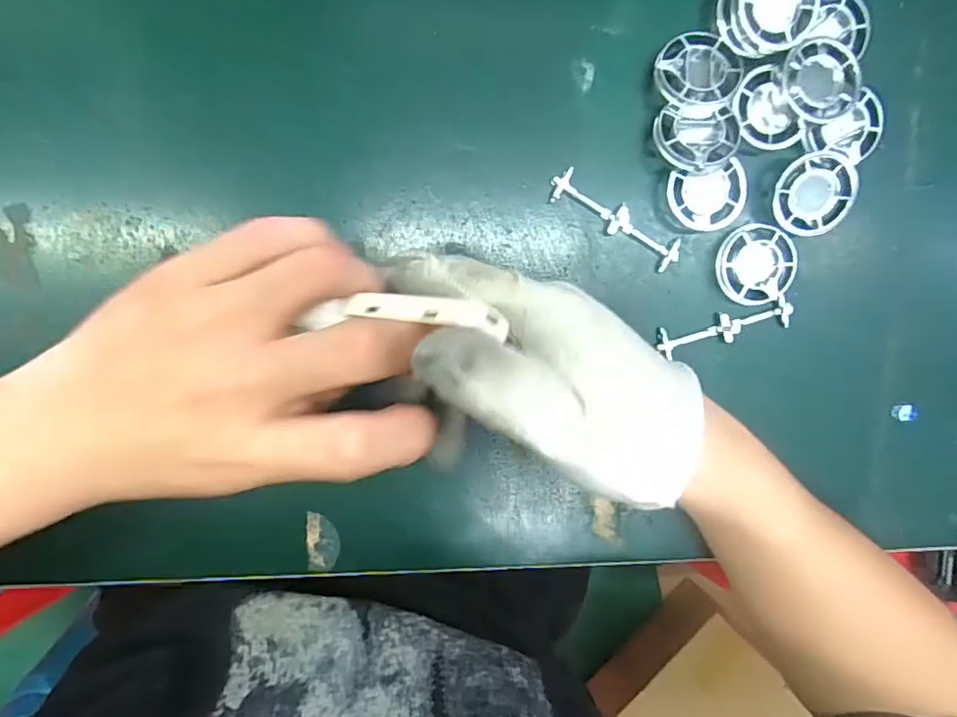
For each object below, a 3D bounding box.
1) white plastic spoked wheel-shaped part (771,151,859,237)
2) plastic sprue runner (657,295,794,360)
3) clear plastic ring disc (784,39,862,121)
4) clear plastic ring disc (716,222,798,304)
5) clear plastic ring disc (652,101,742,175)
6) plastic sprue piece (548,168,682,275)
[{"bbox_3d":[0.163,-0.080,0.266,0.037,0.008,0.037,-8,98,-4],"label":"white plastic spoked wheel-shaped part"},{"bbox_3d":[0.126,-0.016,0.278,0.069,0.004,0.016,-14,99,-4],"label":"plastic sprue runner"},{"bbox_3d":[0.158,-0.128,0.255,0.032,0.012,0.036,-24,99,-2],"label":"clear plastic ring disc"},{"bbox_3d":[0.137,-0.047,0.273,0.039,0.007,0.038,-8,98,-4],"label":"clear plastic ring disc"},{"bbox_3d":[0.101,-0.101,0.252,0.037,0.011,0.032,0,97,-6],"label":"clear plastic ring disc"},{"bbox_3d":[0.067,-0.067,0.267,0.072,0.005,0.017,30,94,-9],"label":"plastic sprue piece"}]

